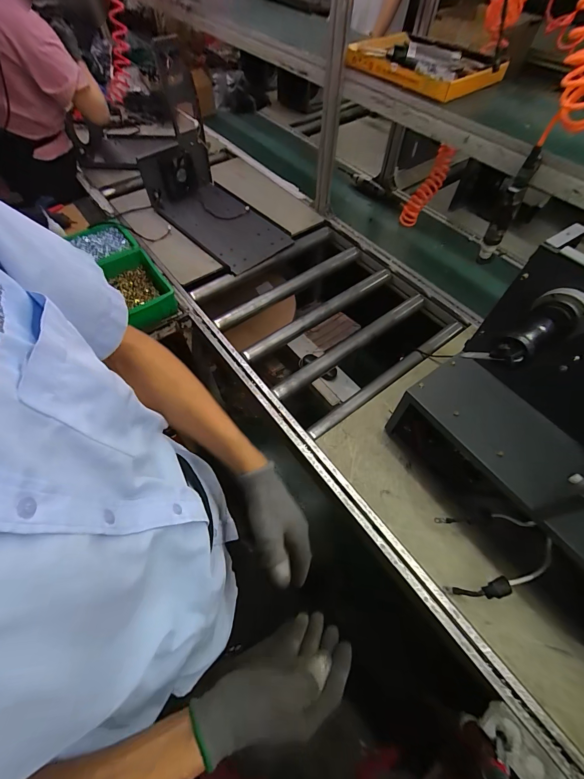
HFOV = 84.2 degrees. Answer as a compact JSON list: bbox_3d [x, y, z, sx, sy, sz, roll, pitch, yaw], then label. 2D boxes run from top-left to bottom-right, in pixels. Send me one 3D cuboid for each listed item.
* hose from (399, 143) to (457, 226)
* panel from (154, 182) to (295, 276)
[{"bbox_3d":[0.493,-0.745,1.187,0.104,0.216,0.182,21,60,12],"label":"hose"},{"bbox_3d":[-0.250,-0.601,1.168,0.278,0.028,0.466,-39,68,-24],"label":"panel"}]

